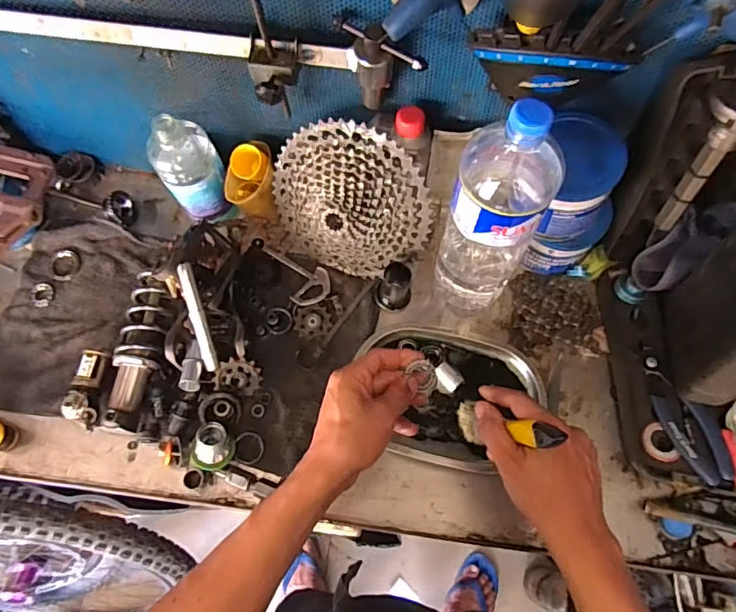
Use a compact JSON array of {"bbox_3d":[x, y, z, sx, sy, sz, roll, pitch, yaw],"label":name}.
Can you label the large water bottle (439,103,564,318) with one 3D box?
[{"bbox_3d":[0.128,-0.082,0.528,0.095,0.314,0.084,19,71,9],"label":"large water bottle"}]

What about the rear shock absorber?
[{"bbox_3d":[-0.269,0.050,0.619,0.055,0.045,0.189,0,69,2],"label":"rear shock absorber"}]

